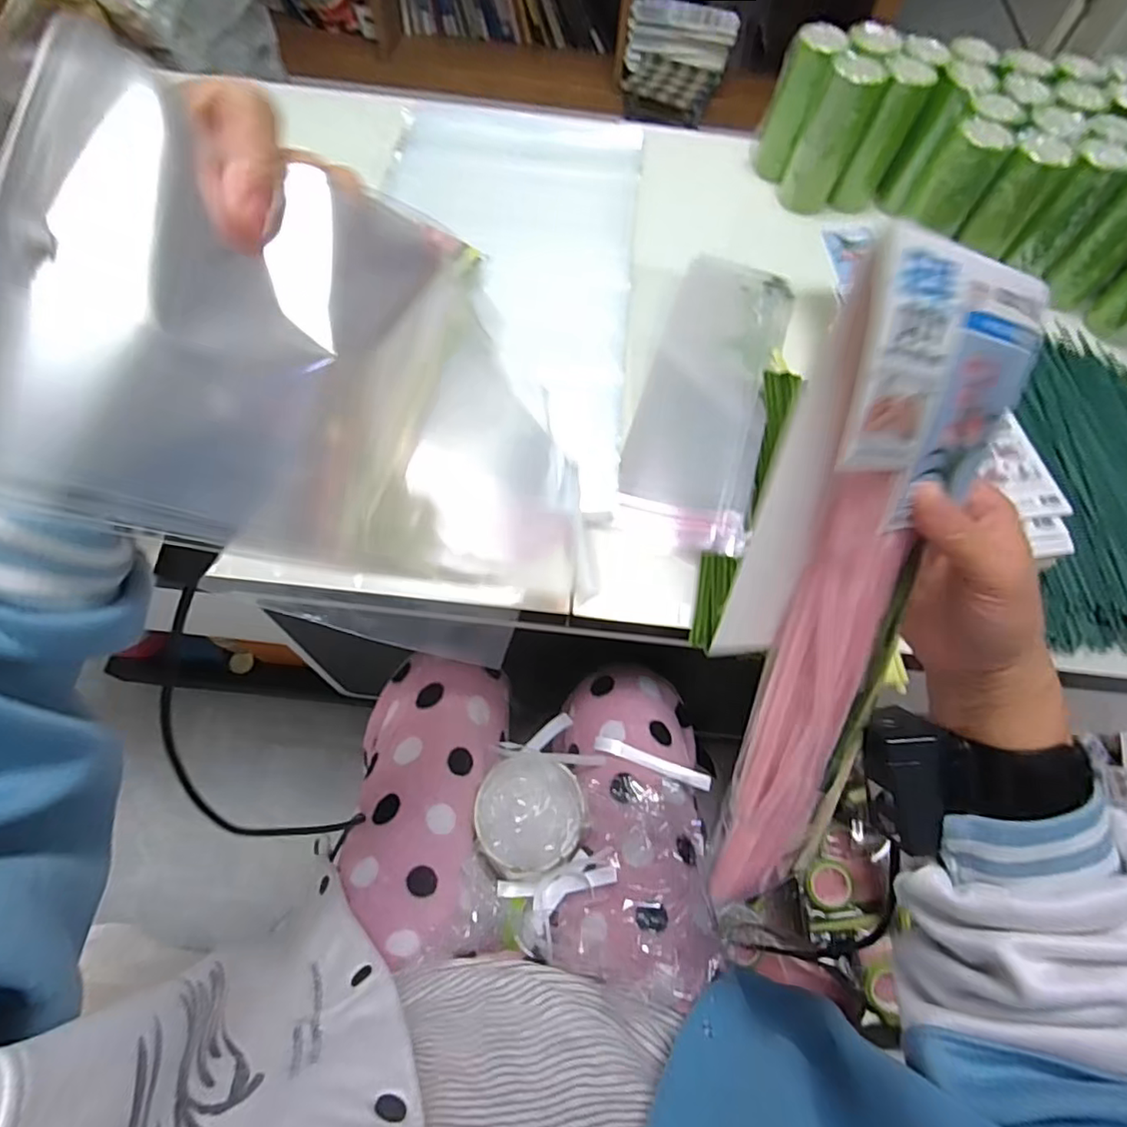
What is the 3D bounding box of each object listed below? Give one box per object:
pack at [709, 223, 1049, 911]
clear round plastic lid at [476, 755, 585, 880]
[{"bbox_3d":[0.122,0.025,0.258,0.104,0.287,0.024,-1,23,-24],"label":"pack"},{"bbox_3d":[-0.030,0.218,0.523,0.093,0.033,0.099,1,64,-3],"label":"clear round plastic lid"}]

